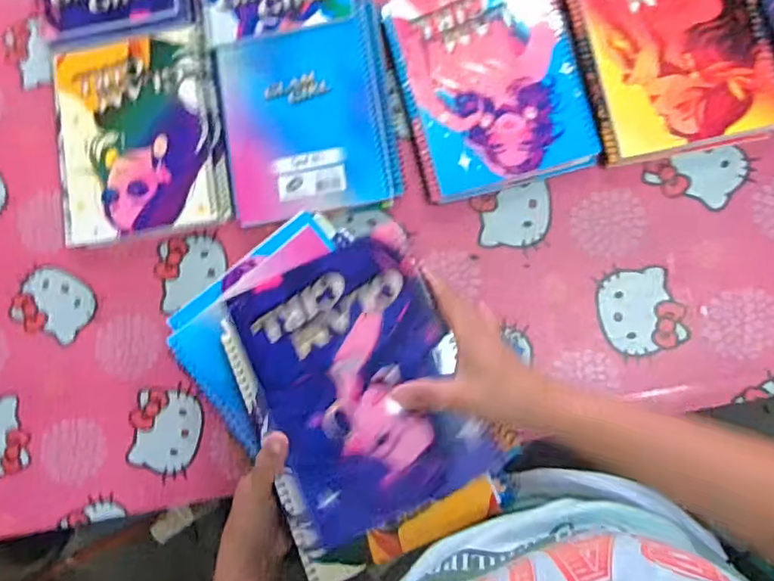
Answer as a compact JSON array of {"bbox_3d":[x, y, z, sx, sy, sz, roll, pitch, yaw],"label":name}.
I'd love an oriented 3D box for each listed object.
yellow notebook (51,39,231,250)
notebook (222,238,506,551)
[{"bbox_3d":[-0.245,-0.152,0.587,0.170,0.029,0.196,-8,83,5],"label":"yellow notebook"},{"bbox_3d":[-0.021,0.070,0.433,0.146,0.013,0.194,-23,82,3],"label":"notebook"}]

